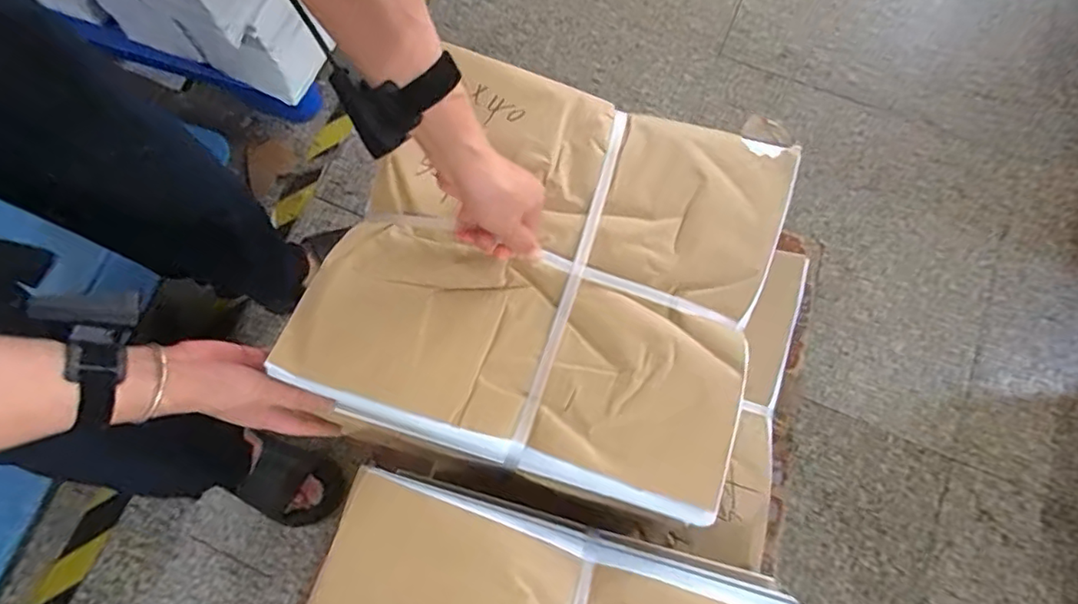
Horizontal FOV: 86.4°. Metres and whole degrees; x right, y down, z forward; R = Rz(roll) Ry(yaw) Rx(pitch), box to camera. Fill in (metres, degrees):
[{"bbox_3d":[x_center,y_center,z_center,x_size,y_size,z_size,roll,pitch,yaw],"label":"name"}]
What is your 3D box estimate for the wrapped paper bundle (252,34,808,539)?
[{"bbox_3d":[0.014,-0.033,0.551,0.381,0.082,0.385,17,76,6],"label":"wrapped paper bundle"}]

